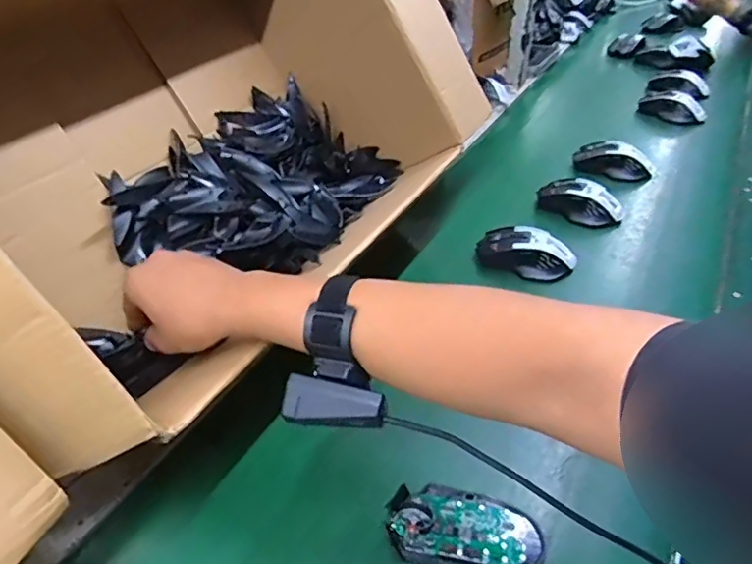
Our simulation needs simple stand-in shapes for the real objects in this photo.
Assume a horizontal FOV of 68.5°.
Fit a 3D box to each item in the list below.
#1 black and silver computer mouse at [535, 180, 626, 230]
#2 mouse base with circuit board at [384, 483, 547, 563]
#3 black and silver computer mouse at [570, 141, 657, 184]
[{"bbox_3d":[0.285,-0.114,0.766,0.111,0.037,0.053,17,41,21],"label":"black and silver computer mouse"},{"bbox_3d":[0.067,0.187,0.421,0.114,0.024,0.068,16,41,19],"label":"mouse base with circuit board"},{"bbox_3d":[0.370,-0.189,0.858,0.123,0.042,0.053,14,40,17],"label":"black and silver computer mouse"}]

